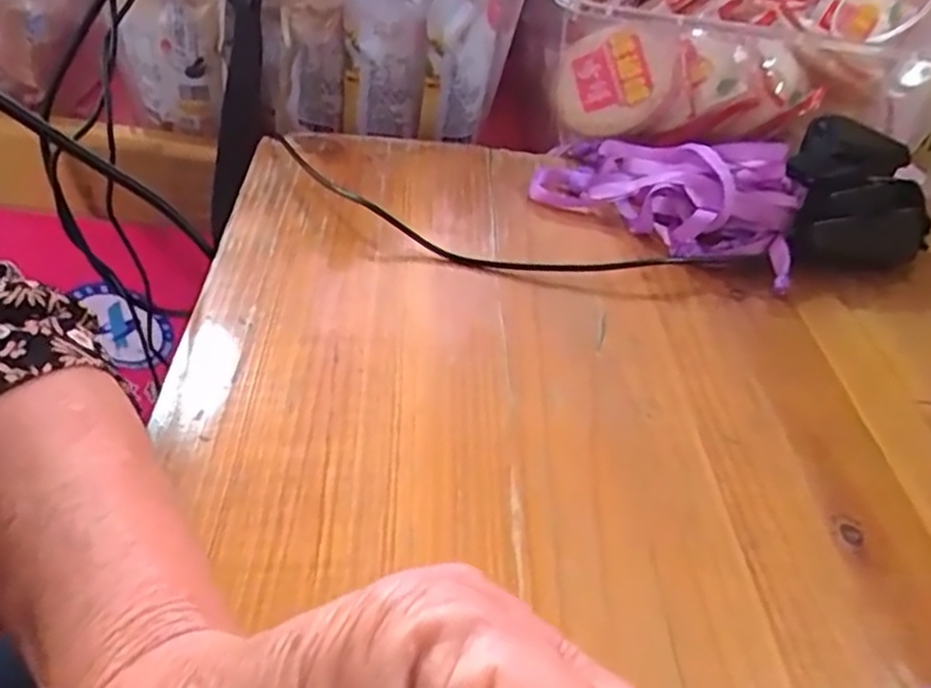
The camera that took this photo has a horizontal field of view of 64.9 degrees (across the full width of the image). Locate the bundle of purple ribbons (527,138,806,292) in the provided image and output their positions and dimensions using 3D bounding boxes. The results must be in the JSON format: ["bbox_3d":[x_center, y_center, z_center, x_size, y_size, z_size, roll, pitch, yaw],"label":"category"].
[{"bbox_3d":[0.118,-0.096,0.428,0.157,0.047,0.087,23,43,17],"label":"bundle of purple ribbons"}]

